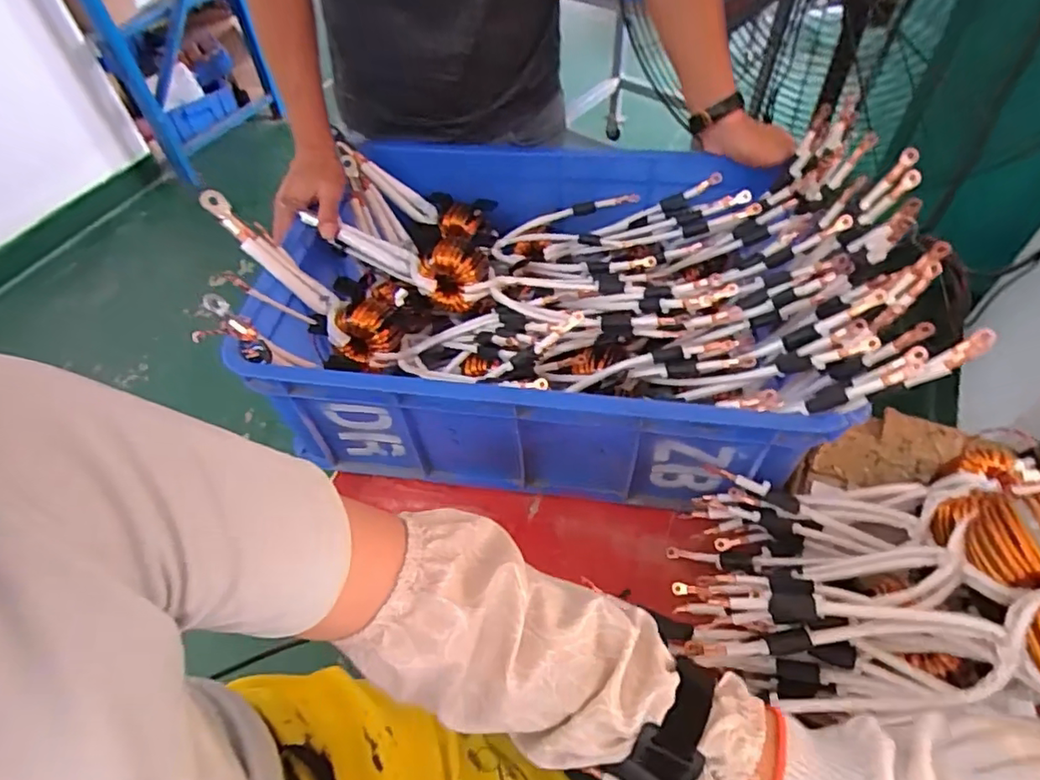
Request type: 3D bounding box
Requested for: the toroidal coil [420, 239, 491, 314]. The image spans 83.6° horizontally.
[{"bbox_3d":[-0.079,-0.139,0.705,0.071,0.072,0.053,15,55,14],"label":"toroidal coil"}]

